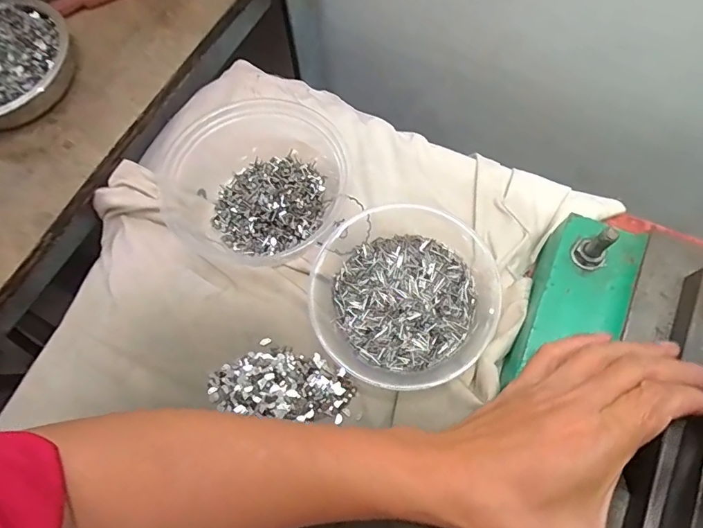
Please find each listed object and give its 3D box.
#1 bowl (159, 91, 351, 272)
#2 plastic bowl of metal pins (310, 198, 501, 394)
[{"bbox_3d":[-0.064,-0.075,0.359,0.139,0.046,0.158,29,75,12],"label":"bowl"},{"bbox_3d":[0.037,0.021,0.322,0.123,0.046,0.121,-1,71,3],"label":"plastic bowl of metal pins"}]

